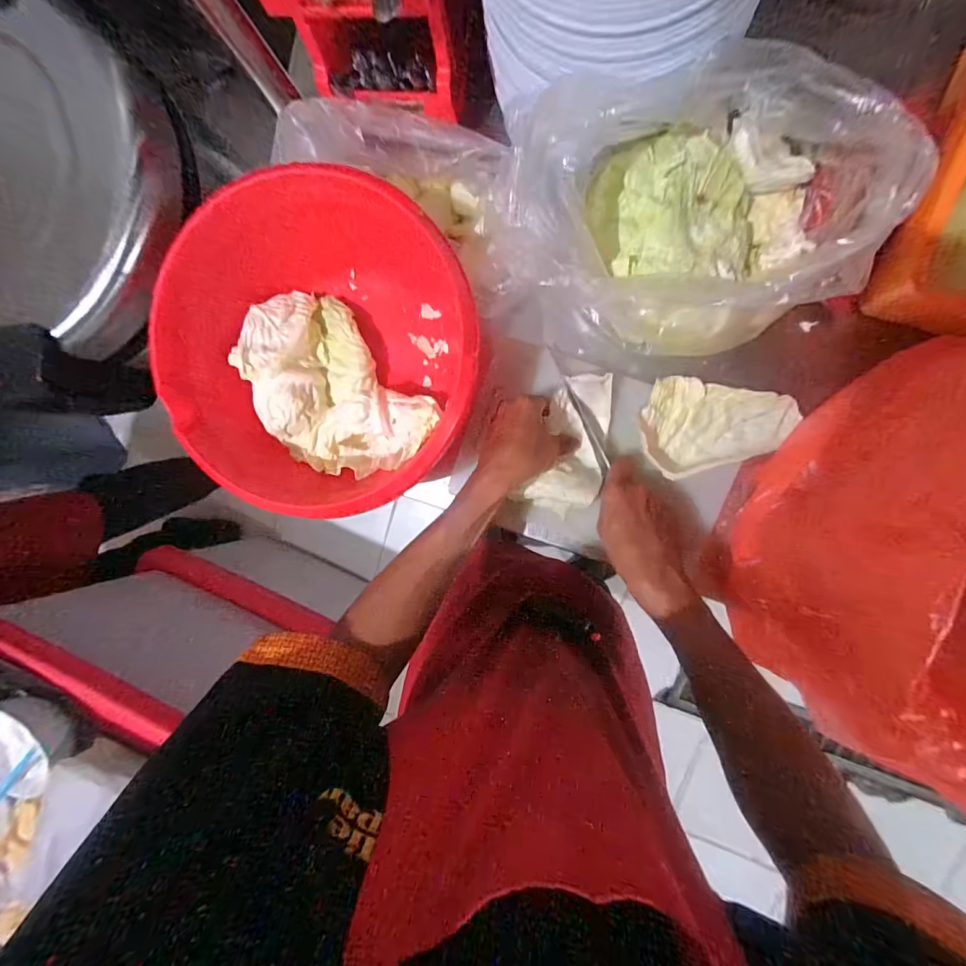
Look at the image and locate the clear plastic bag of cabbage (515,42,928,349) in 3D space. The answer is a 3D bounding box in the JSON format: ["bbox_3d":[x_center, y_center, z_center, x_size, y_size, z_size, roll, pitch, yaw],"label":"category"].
[{"bbox_3d":[0.186,-0.225,0.373,0.262,0.149,0.195,-14,93,9],"label":"clear plastic bag of cabbage"}]

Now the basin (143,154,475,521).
[{"bbox_3d":[-0.155,-0.127,0.441,0.305,0.127,0.293,1,95,8],"label":"basin"}]

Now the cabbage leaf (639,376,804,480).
[{"bbox_3d":[0.239,-0.052,0.435,0.140,0.033,0.100,14,97,6],"label":"cabbage leaf"}]

